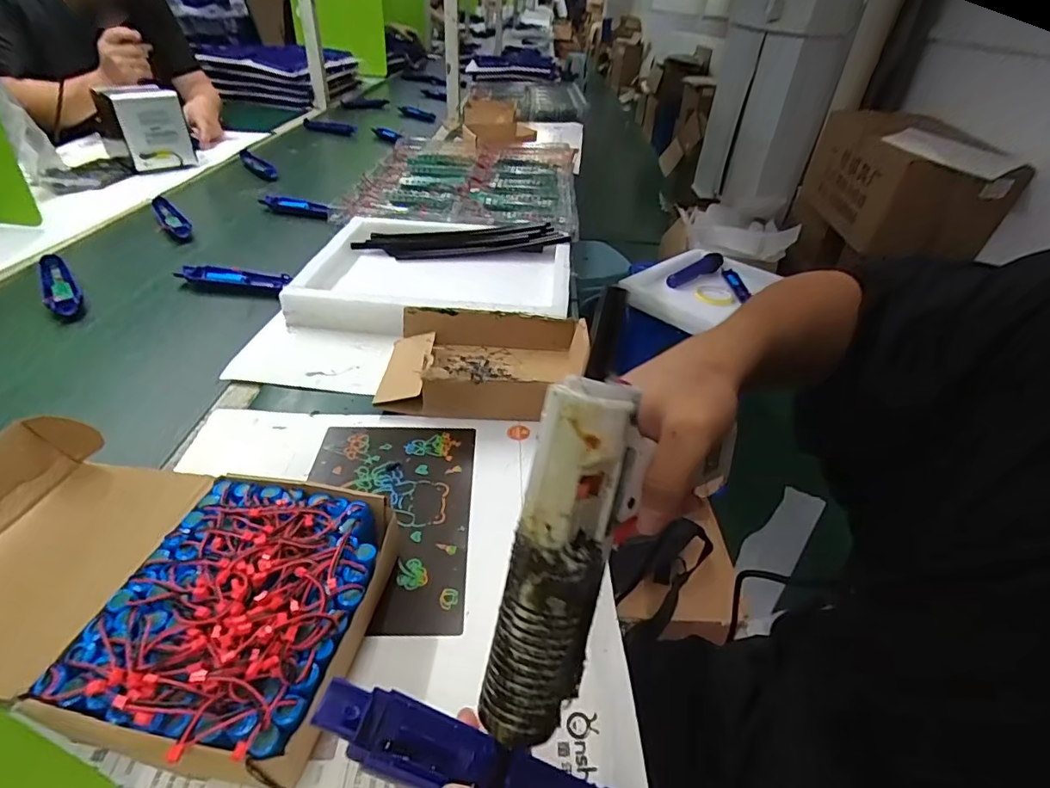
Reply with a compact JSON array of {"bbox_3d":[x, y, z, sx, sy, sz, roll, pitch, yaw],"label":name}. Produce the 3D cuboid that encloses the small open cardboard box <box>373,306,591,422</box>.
[{"bbox_3d":[-0.041,-0.035,0.585,0.212,0.063,0.152,5,37,-1],"label":"small open cardboard box"}]

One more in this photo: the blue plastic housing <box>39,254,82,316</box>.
[{"bbox_3d":[-0.624,-0.146,0.701,0.037,0.019,0.177,-25,47,-34],"label":"blue plastic housing"}]

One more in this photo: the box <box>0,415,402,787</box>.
[{"bbox_3d":[-0.247,0.119,0.344,0.310,0.069,0.172,12,38,8],"label":"box"}]

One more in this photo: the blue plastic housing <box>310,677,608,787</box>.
[{"bbox_3d":[-0.021,0.184,0.254,0.165,0.022,0.036,26,38,-3],"label":"blue plastic housing"}]

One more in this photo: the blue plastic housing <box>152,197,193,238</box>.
[{"bbox_3d":[-0.609,-0.304,0.905,0.034,0.022,0.170,-24,46,-33],"label":"blue plastic housing"}]

